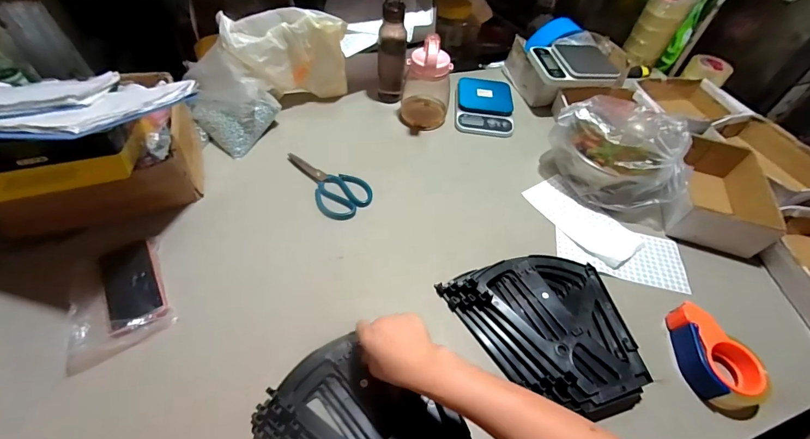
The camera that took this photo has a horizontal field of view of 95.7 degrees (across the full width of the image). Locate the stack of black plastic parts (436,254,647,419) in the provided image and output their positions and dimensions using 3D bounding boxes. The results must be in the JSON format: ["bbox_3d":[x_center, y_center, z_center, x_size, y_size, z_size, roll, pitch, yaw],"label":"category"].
[{"bbox_3d":[0.221,0.176,0.577,0.252,0.043,0.244,-10,53,-12],"label":"stack of black plastic parts"}]

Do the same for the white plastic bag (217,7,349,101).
[{"bbox_3d":[-0.266,-0.359,0.850,0.255,0.211,0.090,-16,55,-17],"label":"white plastic bag"}]

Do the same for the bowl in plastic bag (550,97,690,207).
[{"bbox_3d":[0.449,-0.129,0.770,0.175,0.159,0.248,-23,57,-21],"label":"bowl in plastic bag"}]

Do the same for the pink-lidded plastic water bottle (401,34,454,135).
[{"bbox_3d":[0.051,-0.312,0.851,0.113,0.203,0.112,7,52,0],"label":"pink-lidded plastic water bottle"}]

